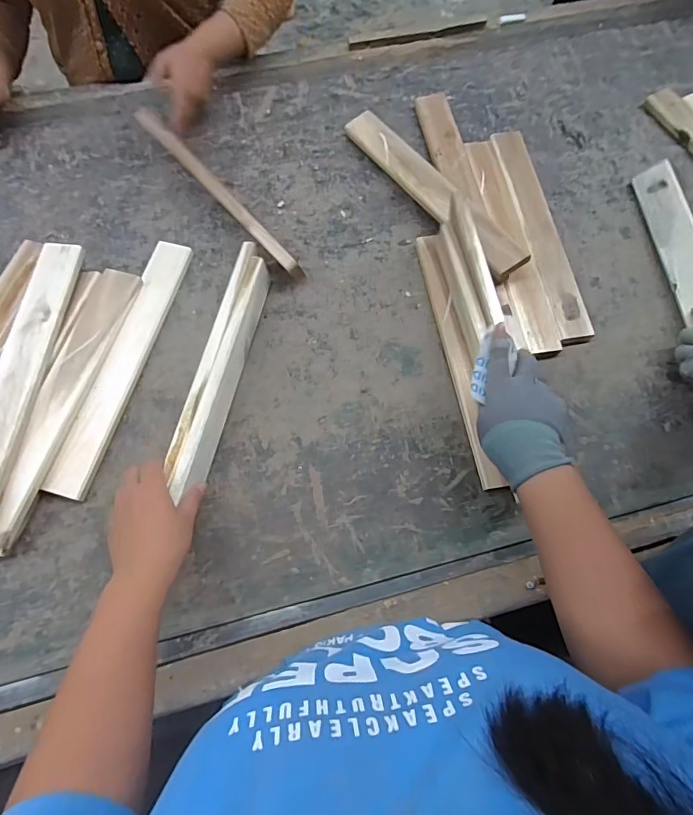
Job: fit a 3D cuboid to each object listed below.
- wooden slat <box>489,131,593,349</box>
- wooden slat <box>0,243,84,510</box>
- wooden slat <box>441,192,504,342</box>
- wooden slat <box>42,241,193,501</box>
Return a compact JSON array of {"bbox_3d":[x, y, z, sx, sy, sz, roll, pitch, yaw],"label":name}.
[{"bbox_3d":[0.285,-0.264,0.676,0.053,0.023,0.377,-7,68,-3],"label":"wooden slat"},{"bbox_3d":[-0.388,-0.041,0.543,0.054,0.020,0.364,5,69,-2],"label":"wooden slat"},{"bbox_3d":[0.155,-0.179,0.570,0.010,0.048,0.181,0,66,-35],"label":"wooden slat"},{"bbox_3d":[-0.284,-0.063,0.590,0.050,0.010,0.359,19,69,-15],"label":"wooden slat"}]

